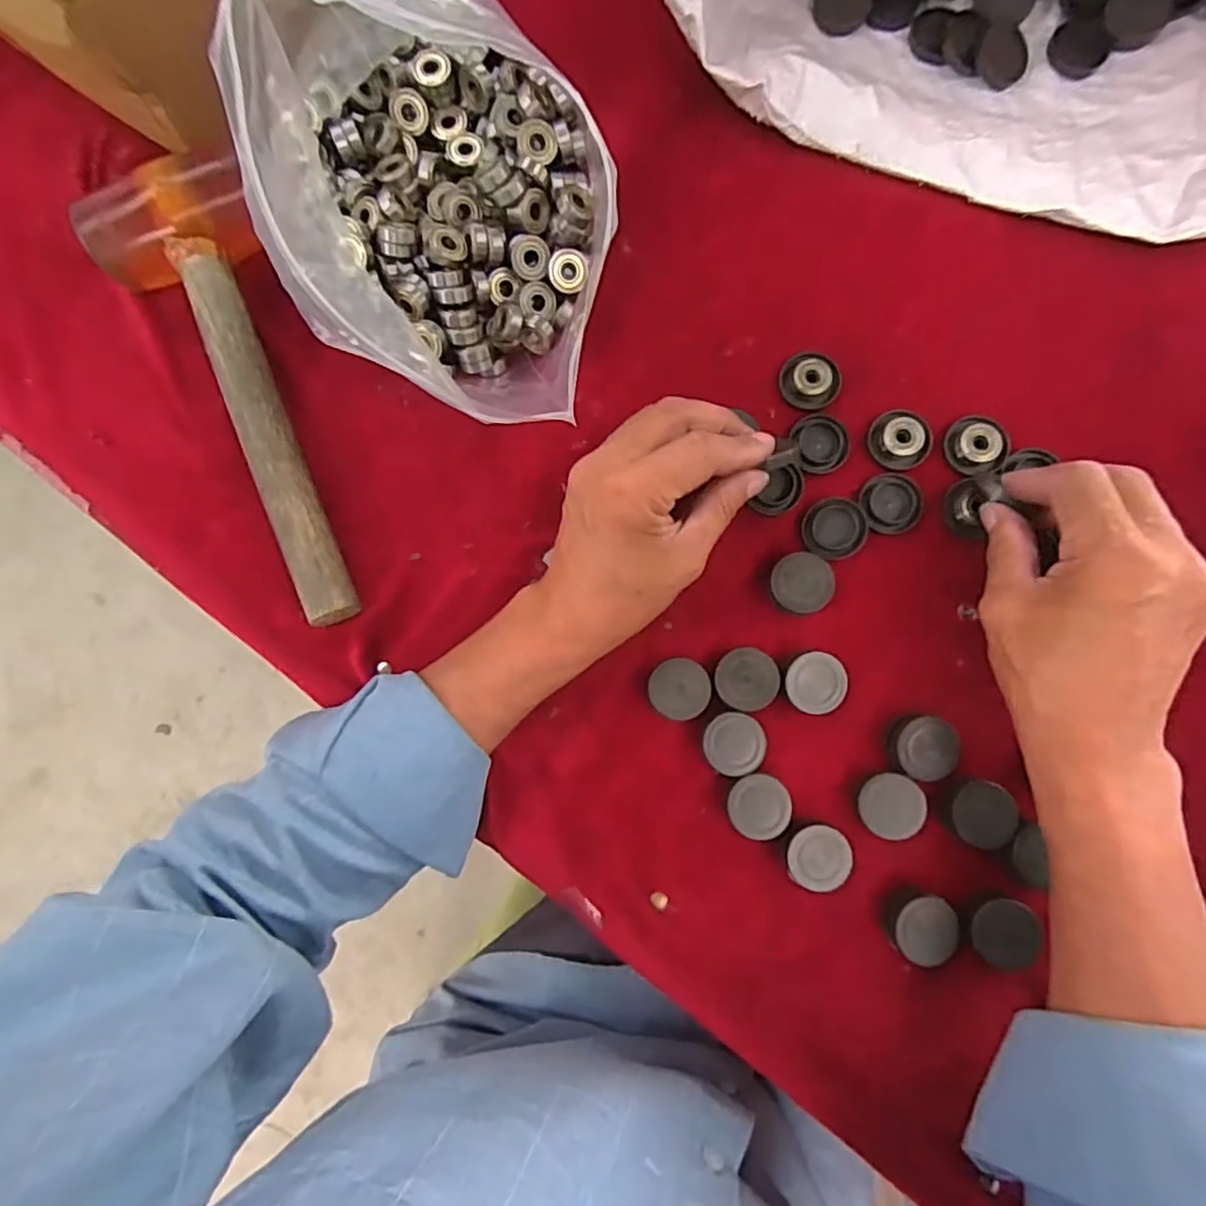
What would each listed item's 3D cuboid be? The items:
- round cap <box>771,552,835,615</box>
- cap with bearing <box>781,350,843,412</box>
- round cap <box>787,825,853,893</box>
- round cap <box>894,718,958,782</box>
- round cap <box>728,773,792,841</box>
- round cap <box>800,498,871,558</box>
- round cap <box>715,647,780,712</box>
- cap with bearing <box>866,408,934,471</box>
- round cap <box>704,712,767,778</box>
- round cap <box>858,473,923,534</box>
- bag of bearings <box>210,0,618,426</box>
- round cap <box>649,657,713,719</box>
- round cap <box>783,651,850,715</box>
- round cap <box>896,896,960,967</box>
[{"bbox_3d":[0.107,-0.010,0.352,0.032,0.015,0.032,0,84,4],"label":"round cap"},{"bbox_3d":[0.118,-0.125,0.364,0.033,0.012,0.031,0,84,4],"label":"cap with bearing"},{"bbox_3d":[0.110,0.130,0.335,0.031,0.015,0.032,0,84,4],"label":"round cap"},{"bbox_3d":[0.167,0.076,0.340,0.032,0.017,0.031,0,84,4],"label":"round cap"},{"bbox_3d":[0.081,0.106,0.341,0.032,0.016,0.032,0,84,4],"label":"round cap"},{"bbox_3d":[0.126,-0.040,0.354,0.032,0.012,0.032,0,84,4],"label":"round cap"},{"bbox_3d":[0.076,0.041,0.350,0.032,0.020,0.032,0,84,4],"label":"round cap"},{"bbox_3d":[0.164,-0.090,0.357,0.031,0.011,0.031,0,84,4],"label":"cap with bearing"},{"bbox_3d":[0.069,0.074,0.345,0.031,0.021,0.031,0,84,4],"label":"round cap"},{"bbox_3d":[0.159,-0.055,0.358,0.034,0.006,0.031,0,84,4],"label":"round cap"},{"bbox_3d":[-0.088,-0.226,0.316,0.151,0.165,0.198,-17,83,2],"label":"bag of bearings"},{"bbox_3d":[0.041,0.046,0.353,0.032,0.018,0.031,0,84,4],"label":"round cap"},{"bbox_3d":[0.112,0.043,0.347,0.030,0.020,0.031,0,84,4],"label":"round cap"},{"bbox_3d":[0.162,0.163,0.327,0.032,0.012,0.030,0,84,4],"label":"round cap"}]

